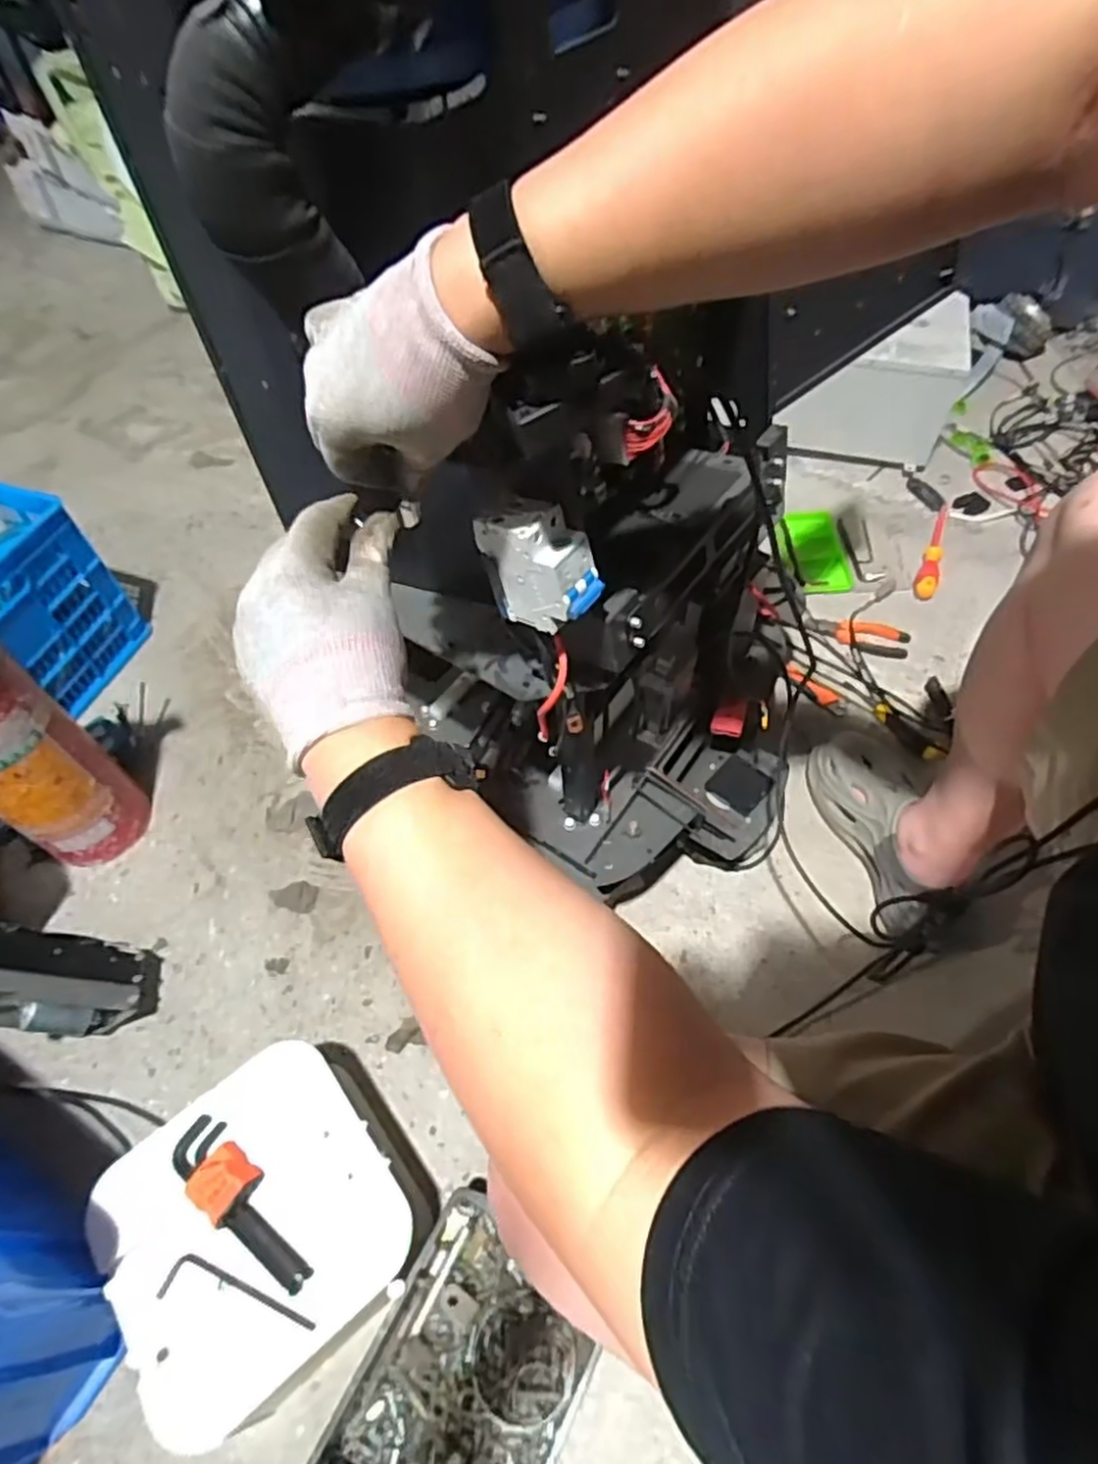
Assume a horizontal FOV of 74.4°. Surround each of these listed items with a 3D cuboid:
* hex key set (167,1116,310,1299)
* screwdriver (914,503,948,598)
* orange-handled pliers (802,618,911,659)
[{"bbox_3d":[-0.273,0.416,0.641,0.173,0.025,0.046,31,62,22],"label":"hex key set"},{"bbox_3d":[0.653,-0.317,1.222,0.032,0.025,0.259,19,58,16],"label":"screwdriver"},{"bbox_3d":[0.479,-0.154,1.125,0.156,0.021,0.056,13,57,12],"label":"orange-handled pliers"}]

